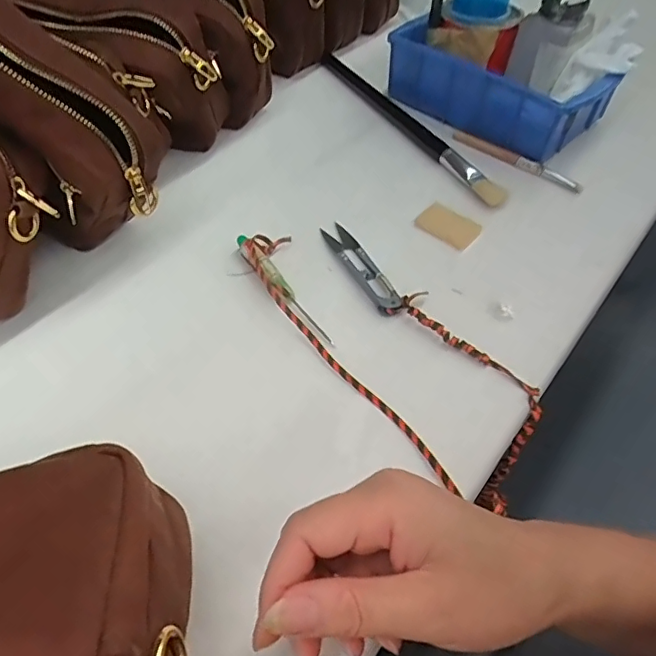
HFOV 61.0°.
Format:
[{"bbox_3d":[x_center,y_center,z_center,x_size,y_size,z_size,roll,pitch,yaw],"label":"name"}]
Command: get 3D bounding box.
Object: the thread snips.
[{"bbox_3d":[0.025,-0.047,0.411,0.020,0.014,0.100,-19,55,-18],"label":"thread snips"}]

